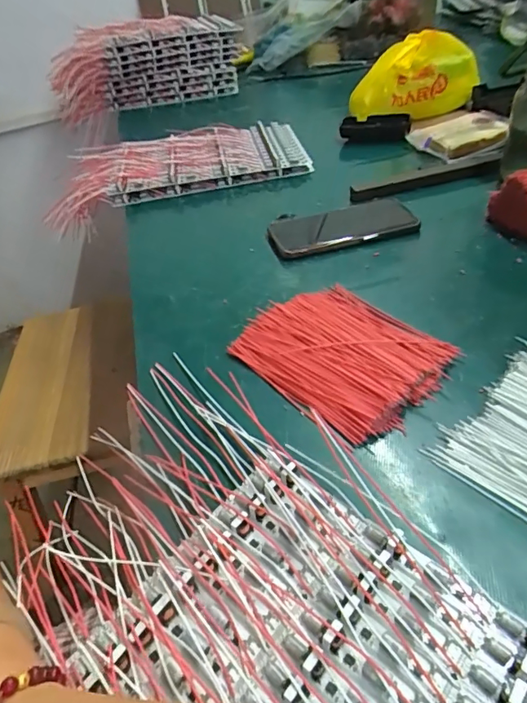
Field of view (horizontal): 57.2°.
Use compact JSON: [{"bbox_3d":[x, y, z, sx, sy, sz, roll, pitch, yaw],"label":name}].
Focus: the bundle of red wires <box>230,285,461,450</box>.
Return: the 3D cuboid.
[{"bbox_3d":[0.065,-0.003,0.397,0.128,0.023,0.152,-34,47,-27],"label":"bundle of red wires"}]

